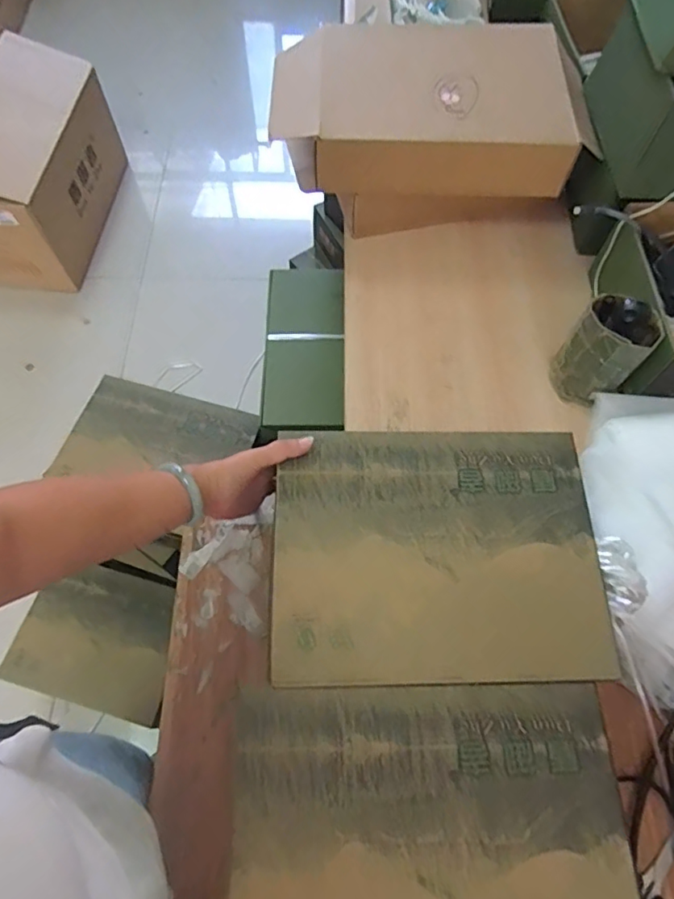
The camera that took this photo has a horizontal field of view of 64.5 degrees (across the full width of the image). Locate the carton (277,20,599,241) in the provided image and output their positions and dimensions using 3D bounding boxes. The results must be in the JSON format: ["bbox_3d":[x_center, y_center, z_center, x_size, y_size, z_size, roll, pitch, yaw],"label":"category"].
[{"bbox_3d":[0.140,-0.508,0.827,0.438,0.162,0.305,3,65,1],"label":"carton"}]

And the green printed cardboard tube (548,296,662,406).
[{"bbox_3d":[0.336,-0.121,0.681,0.089,0.140,0.075,29,68,12],"label":"green printed cardboard tube"}]

